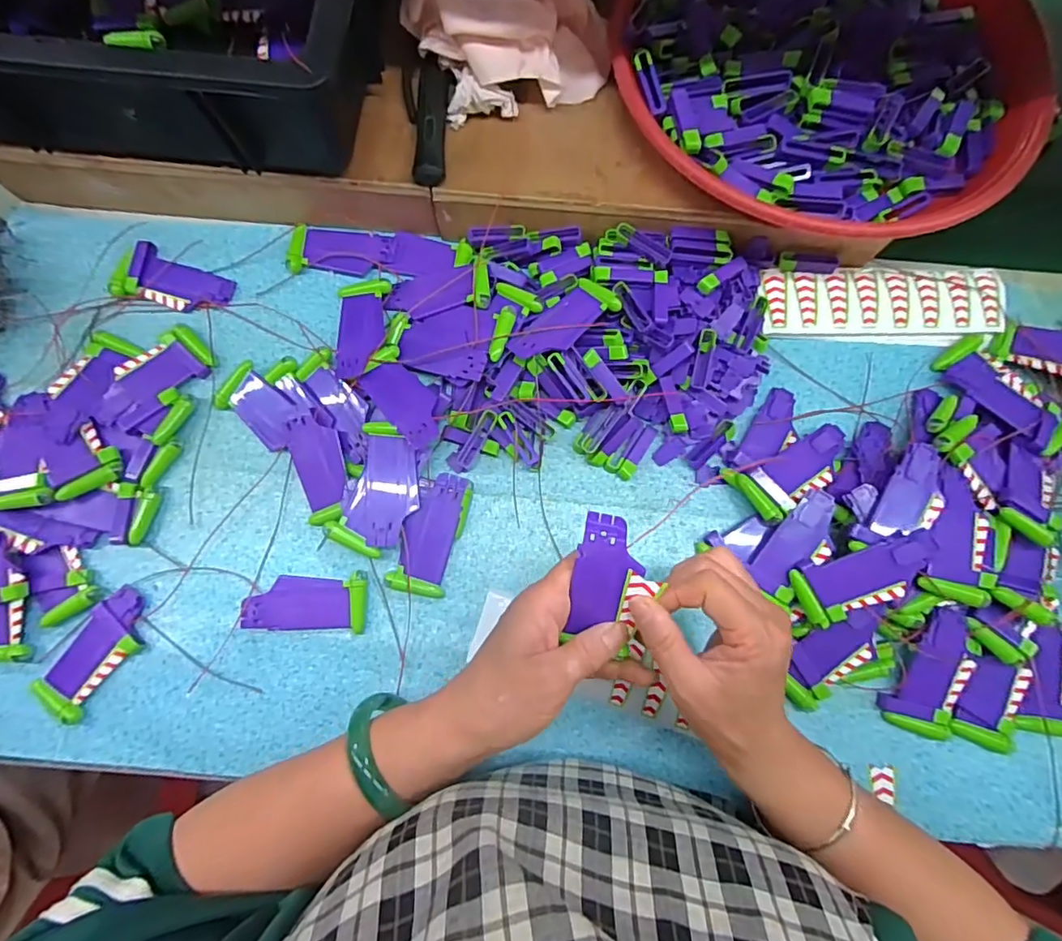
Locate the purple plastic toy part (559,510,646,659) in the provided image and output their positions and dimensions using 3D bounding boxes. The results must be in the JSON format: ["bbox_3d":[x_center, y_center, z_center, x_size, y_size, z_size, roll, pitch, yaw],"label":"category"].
[{"bbox_3d":[0.042,0.060,0.299,0.034,0.007,0.074,7,110,1],"label":"purple plastic toy part"}]

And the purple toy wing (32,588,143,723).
[{"bbox_3d":[-0.305,0.128,0.379,0.043,0.011,0.091,39,80,8],"label":"purple toy wing"}]

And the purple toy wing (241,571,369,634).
[{"bbox_3d":[-0.162,0.095,0.390,0.087,0.011,0.041,2,77,0],"label":"purple toy wing"}]

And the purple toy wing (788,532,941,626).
[{"bbox_3d":[0.224,0.071,0.361,0.087,0.009,0.040,-29,78,16],"label":"purple toy wing"}]

